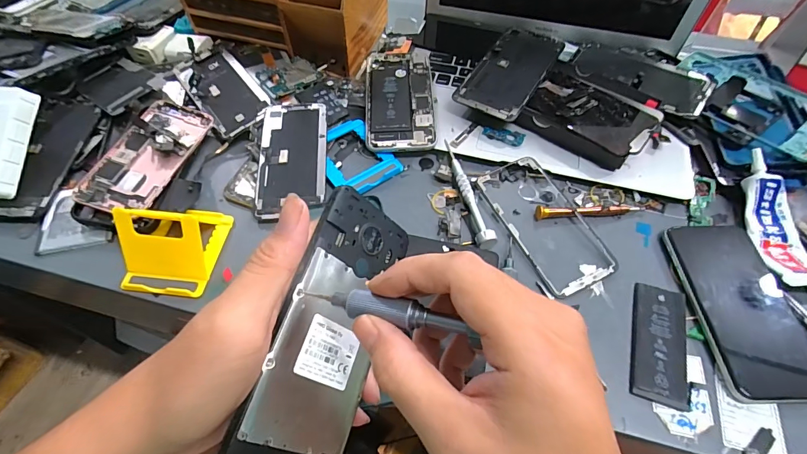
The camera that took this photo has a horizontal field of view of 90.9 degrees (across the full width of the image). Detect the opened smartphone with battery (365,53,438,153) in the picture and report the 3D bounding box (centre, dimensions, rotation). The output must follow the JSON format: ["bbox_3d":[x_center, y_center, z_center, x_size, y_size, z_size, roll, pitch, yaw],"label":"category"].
[{"bbox_3d":[-0.004,-0.145,0.445,0.076,0.013,0.145,-2,56,-2],"label":"opened smartphone with battery"}]

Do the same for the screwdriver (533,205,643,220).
[{"bbox_3d":[0.179,-0.015,0.376,0.105,0.010,0.013,-1,56,-1],"label":"screwdriver"}]

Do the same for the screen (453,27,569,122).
[{"bbox_3d":[0.122,-0.179,0.452,0.074,0.006,0.151,29,64,16],"label":"screen"}]

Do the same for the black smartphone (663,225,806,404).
[{"bbox_3d":[0.276,0.060,0.326,0.077,0.014,0.153,1,56,0],"label":"black smartphone"}]

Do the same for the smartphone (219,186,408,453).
[{"bbox_3d":[-0.042,0.061,0.243,0.004,0.070,0.169,-10,53,43],"label":"smartphone"}]

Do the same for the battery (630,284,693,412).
[{"bbox_3d":[0.201,0.089,0.311,0.040,0.005,0.095,16,57,10],"label":"battery"}]

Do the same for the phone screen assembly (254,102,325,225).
[{"bbox_3d":[-0.112,-0.071,0.401,0.067,0.004,0.136,-3,64,-1],"label":"phone screen assembly"}]

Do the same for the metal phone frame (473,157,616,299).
[{"bbox_3d":[0.132,-0.003,0.371,0.072,0.011,0.149,-24,63,-9],"label":"metal phone frame"}]

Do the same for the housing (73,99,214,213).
[{"bbox_3d":[-0.246,-0.072,0.387,0.068,0.009,0.135,18,61,-1],"label":"housing"}]

